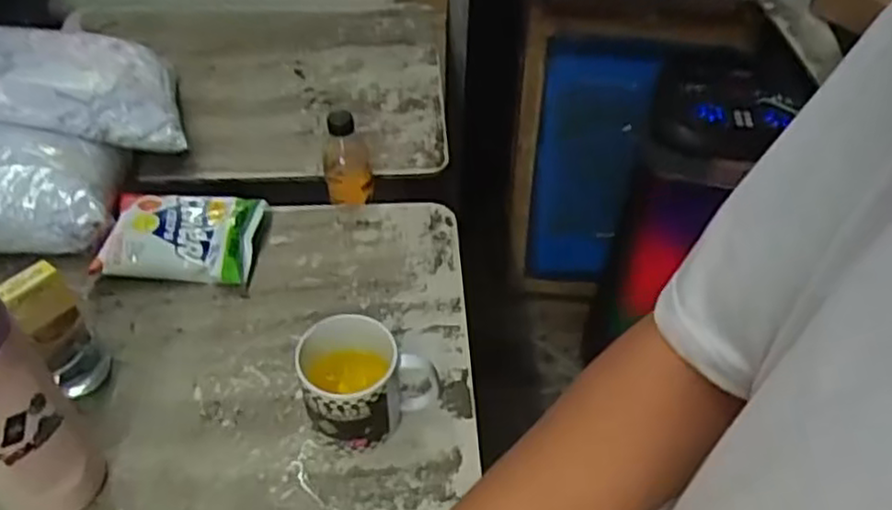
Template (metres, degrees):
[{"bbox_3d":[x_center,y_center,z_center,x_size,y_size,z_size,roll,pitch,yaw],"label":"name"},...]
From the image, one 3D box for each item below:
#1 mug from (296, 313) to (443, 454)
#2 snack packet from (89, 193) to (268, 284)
[{"bbox_3d":[-0.065,0.112,0.641,0.107,0.095,0.081,-8,48,-8],"label":"mug"},{"bbox_3d":[-0.282,-0.020,0.788,0.152,0.053,0.109,1,48,0],"label":"snack packet"}]

